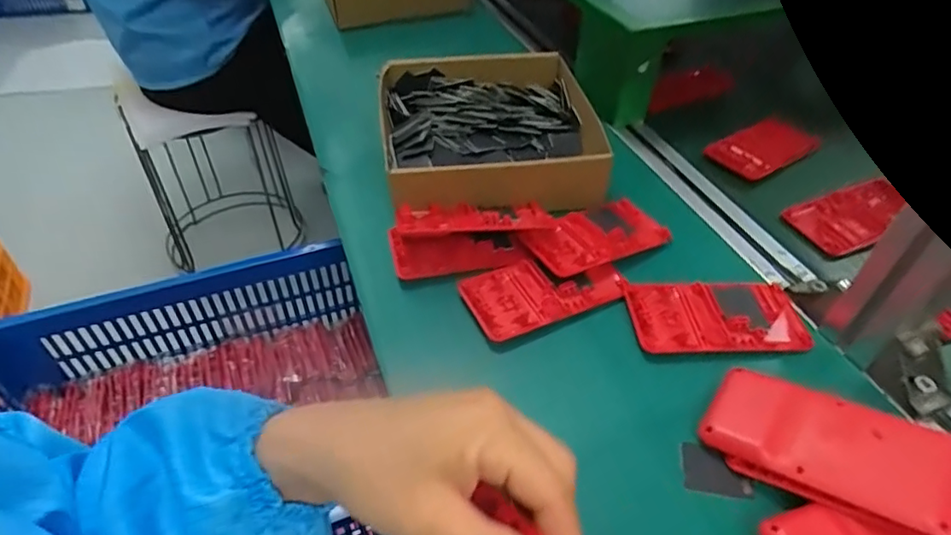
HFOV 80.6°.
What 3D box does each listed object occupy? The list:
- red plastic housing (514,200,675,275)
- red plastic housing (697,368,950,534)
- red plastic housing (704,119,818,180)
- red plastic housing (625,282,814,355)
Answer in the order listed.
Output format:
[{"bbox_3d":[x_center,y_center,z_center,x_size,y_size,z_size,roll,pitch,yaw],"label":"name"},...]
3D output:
[{"bbox_3d":[0.094,-0.027,0.444,0.107,0.013,0.058,-18,48,-18],"label":"red plastic housing"},{"bbox_3d":[0.196,0.096,0.313,0.120,0.012,0.056,16,45,36],"label":"red plastic housing"},{"bbox_3d":[0.299,-0.126,0.577,0.127,0.006,0.061,-28,52,-27],"label":"red plastic housing"},{"bbox_3d":[0.170,0.035,0.399,0.116,0.009,0.059,1,45,0],"label":"red plastic housing"}]

